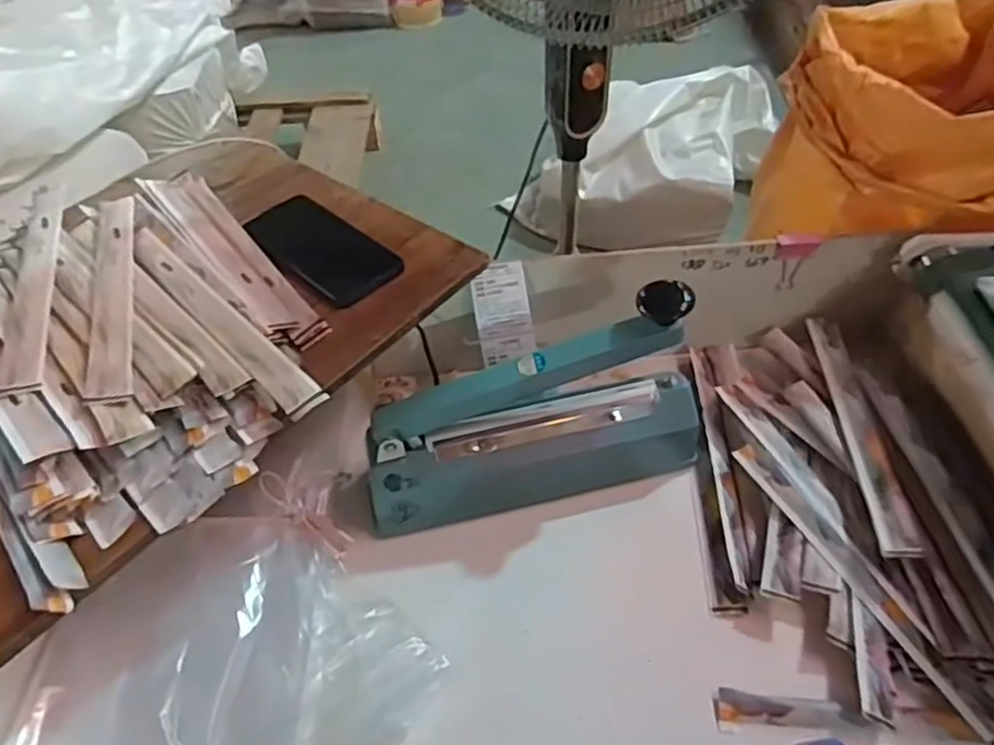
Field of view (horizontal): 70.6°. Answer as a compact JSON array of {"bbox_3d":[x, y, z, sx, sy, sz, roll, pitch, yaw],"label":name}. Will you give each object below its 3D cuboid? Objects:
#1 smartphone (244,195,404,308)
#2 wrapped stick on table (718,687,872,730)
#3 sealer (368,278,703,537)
[{"bbox_3d":[-0.167,-0.119,0.658,0.163,0.010,0.082,35,59,29],"label":"smartphone"},{"bbox_3d":[0.215,0.250,0.522,0.102,0.012,0.027,-2,49,2],"label":"wrapped stick on table"},{"bbox_3d":[0.037,0.044,0.616,0.311,0.184,0.075,-14,50,-9],"label":"sealer"}]

